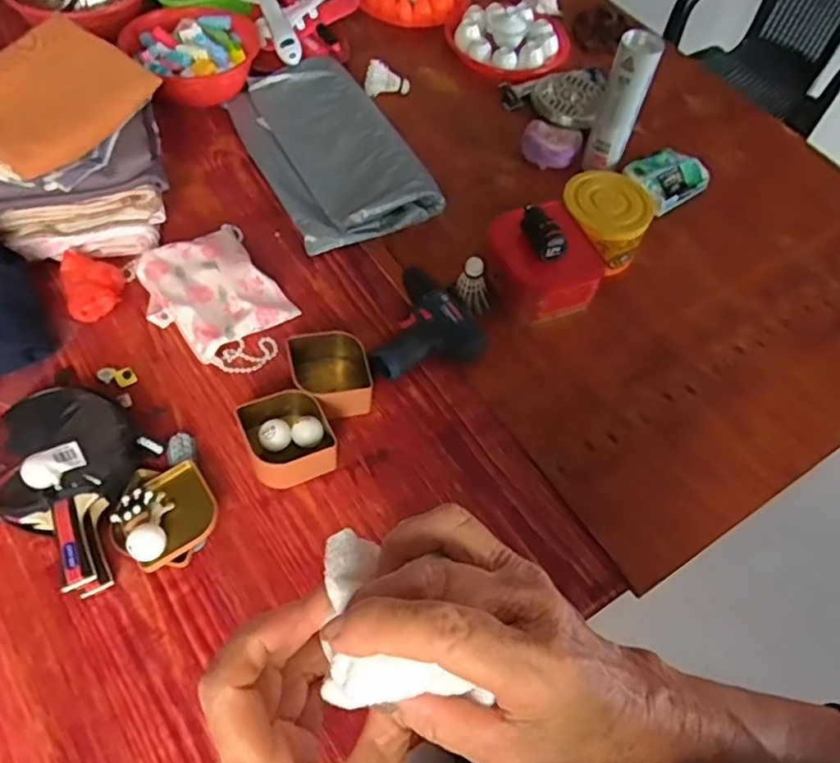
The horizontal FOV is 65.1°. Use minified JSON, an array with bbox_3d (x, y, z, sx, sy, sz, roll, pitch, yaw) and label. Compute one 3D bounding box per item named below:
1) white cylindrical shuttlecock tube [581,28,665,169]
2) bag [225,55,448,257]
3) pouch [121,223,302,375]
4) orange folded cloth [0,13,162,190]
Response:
[{"bbox_3d":[0.327,-0.453,1.066,0.065,0.200,0.062,18,57,6],"label":"white cylindrical shuttlecock tube"},{"bbox_3d":[-0.160,-0.403,1.120,0.232,0.053,0.419,-22,62,-18],"label":"bag"},{"bbox_3d":[-0.286,-0.120,0.926,0.170,0.040,0.241,-29,64,-22],"label":"pouch"},{"bbox_3d":[-0.516,-0.378,0.876,0.202,0.043,0.266,37,73,4],"label":"orange folded cloth"}]

